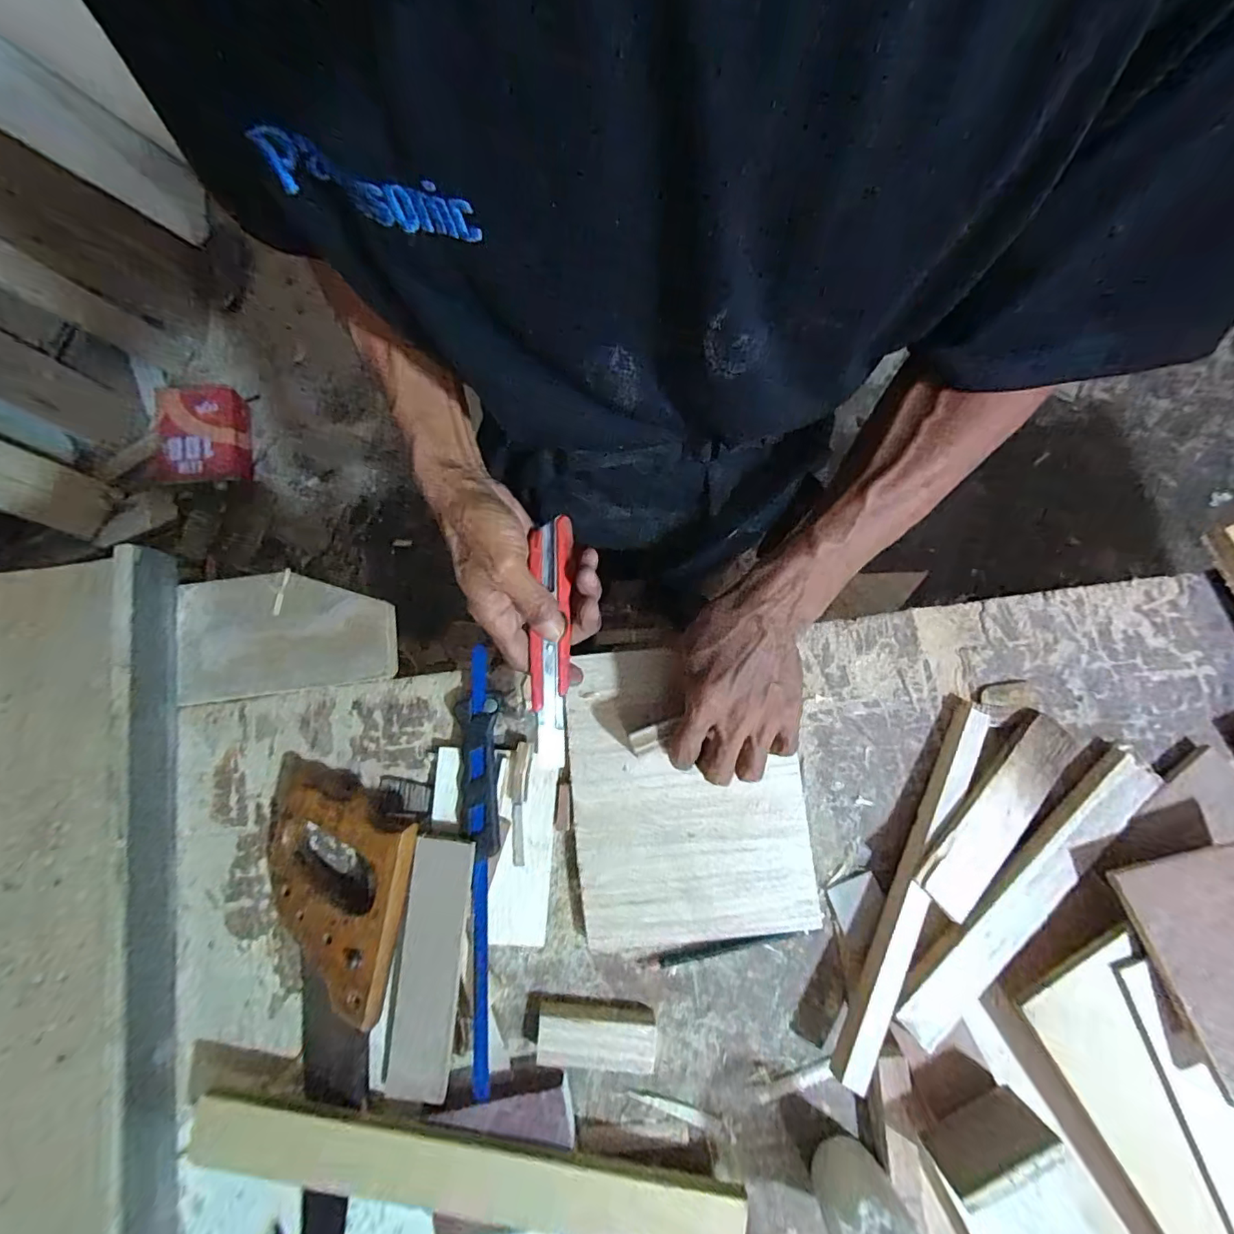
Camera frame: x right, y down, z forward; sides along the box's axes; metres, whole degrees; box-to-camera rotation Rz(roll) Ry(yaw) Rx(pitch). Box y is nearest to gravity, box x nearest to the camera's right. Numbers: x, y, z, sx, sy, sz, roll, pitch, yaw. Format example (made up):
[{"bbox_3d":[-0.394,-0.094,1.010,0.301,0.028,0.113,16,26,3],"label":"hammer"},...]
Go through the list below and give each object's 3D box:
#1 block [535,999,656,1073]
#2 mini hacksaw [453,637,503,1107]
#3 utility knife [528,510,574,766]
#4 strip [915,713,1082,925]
[{"bbox_3d":[-0.015,0.293,0.368,0.080,0.017,0.036,4,79,0],"label":"block"},{"bbox_3d":[-0.103,0.173,0.388,0.032,0.023,0.295,-1,79,0],"label":"mini hacksaw"},{"bbox_3d":[-0.047,0.017,0.363,0.025,0.013,0.172,1,87,0],"label":"utility knife"},{"bbox_3d":[0.283,0.140,0.387,0.170,0.009,0.046,-43,89,-15],"label":"strip"}]

